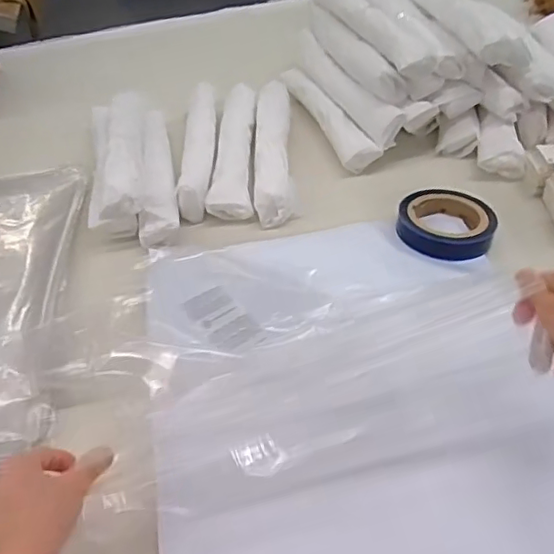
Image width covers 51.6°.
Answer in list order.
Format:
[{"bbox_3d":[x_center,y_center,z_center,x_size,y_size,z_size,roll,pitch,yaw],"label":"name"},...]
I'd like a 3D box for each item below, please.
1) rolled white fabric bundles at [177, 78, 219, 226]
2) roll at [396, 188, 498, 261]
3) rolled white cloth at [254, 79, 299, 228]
[{"bbox_3d":[-0.111,-0.191,0.829,0.049,0.035,0.289,-4,46,2],"label":"rolled white fabric bundles"},{"bbox_3d":[0.204,-0.062,0.693,0.113,0.038,0.104,12,49,16],"label":"roll"},{"bbox_3d":[-0.004,-0.186,0.819,0.055,0.040,0.299,-4,46,2],"label":"rolled white cloth"}]

